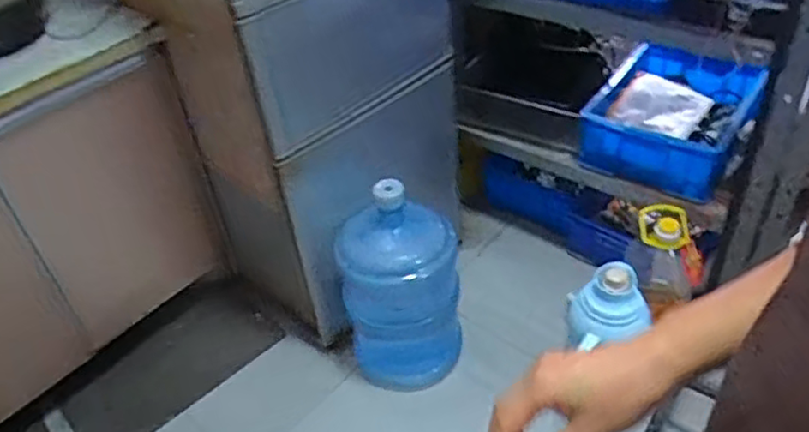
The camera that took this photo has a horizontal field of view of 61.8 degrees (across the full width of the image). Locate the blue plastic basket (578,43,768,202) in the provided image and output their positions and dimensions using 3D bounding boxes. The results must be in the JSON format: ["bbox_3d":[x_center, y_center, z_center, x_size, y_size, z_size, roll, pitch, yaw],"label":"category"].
[{"bbox_3d":[0.628,-0.245,1.567,0.318,0.121,0.453,22,48,30],"label":"blue plastic basket"}]

